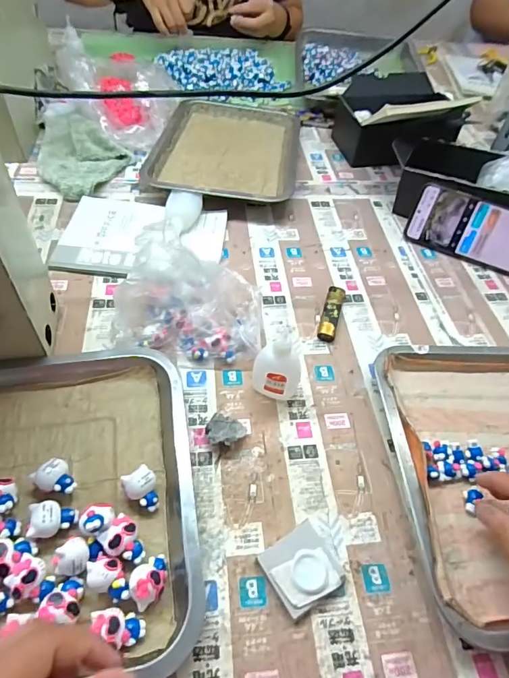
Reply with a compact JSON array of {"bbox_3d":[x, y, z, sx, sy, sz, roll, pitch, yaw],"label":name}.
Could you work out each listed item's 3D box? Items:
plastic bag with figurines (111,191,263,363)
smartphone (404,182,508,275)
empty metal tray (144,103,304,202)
[{"bbox_3d":[-0.063,-0.054,0.429,0.144,0.122,0.099,4,51,-3],"label":"plastic bag with figurines"},{"bbox_3d":[0.291,-0.145,0.575,0.162,0.079,0.007,23,21,12],"label":"smartphone"},{"bbox_3d":[-0.038,-0.303,0.691,0.212,0.028,0.296,8,51,0],"label":"empty metal tray"}]

